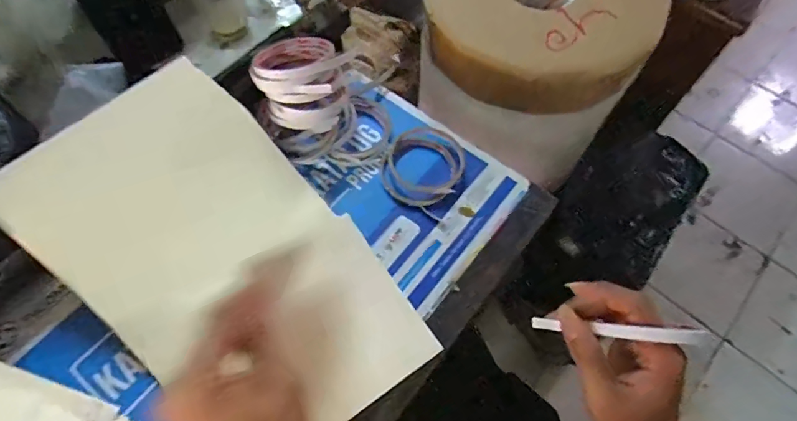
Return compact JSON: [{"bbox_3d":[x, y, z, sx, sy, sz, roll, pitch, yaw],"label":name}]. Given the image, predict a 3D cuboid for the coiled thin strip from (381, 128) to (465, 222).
[{"bbox_3d":[0.027,-0.049,0.509,0.086,0.012,0.096,27,65,11],"label":"coiled thin strip"}]

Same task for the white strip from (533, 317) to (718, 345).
[{"bbox_3d":[0.152,0.084,0.328,0.115,0.011,0.009,-3,57,33],"label":"white strip"}]

